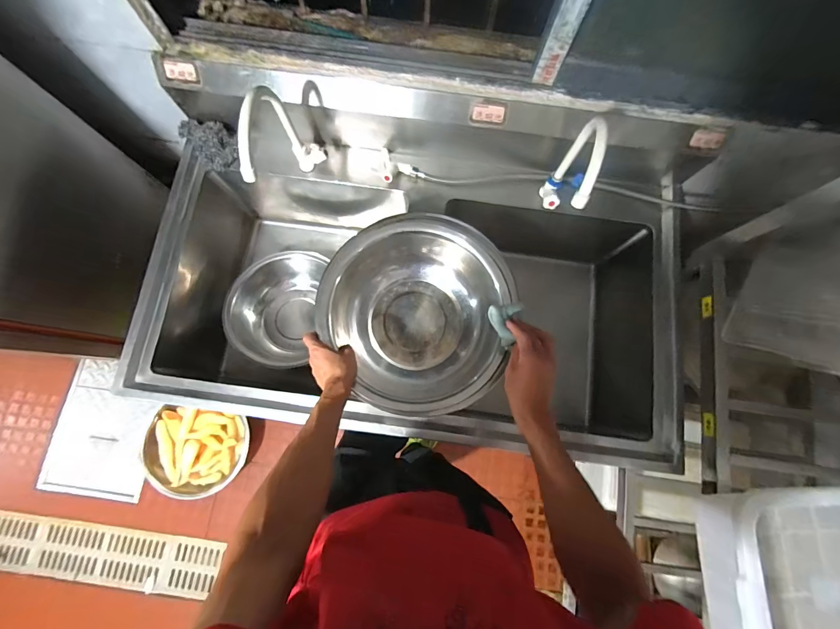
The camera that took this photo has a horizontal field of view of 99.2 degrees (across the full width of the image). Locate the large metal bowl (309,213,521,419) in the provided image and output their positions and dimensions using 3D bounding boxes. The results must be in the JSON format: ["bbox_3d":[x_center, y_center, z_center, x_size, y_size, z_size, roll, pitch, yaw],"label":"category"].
[{"bbox_3d":[-0.008,-0.008,0.729,0.348,0.126,0.388,16,79,3],"label":"large metal bowl"}]

